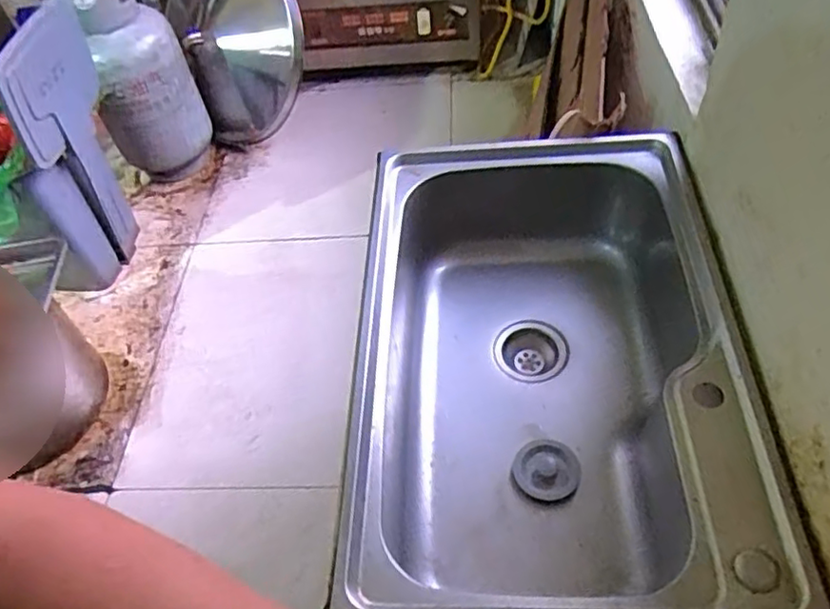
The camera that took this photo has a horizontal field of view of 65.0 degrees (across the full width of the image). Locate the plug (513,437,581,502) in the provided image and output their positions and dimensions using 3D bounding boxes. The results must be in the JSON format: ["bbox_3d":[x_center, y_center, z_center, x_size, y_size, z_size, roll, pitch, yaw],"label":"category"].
[{"bbox_3d":[0.172,0.214,0.852,0.082,0.011,0.081,2,53,5],"label":"plug"}]

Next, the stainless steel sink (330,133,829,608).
[{"bbox_3d":[0.156,0.081,0.847,0.429,0.216,0.663,1,53,4],"label":"stainless steel sink"}]

